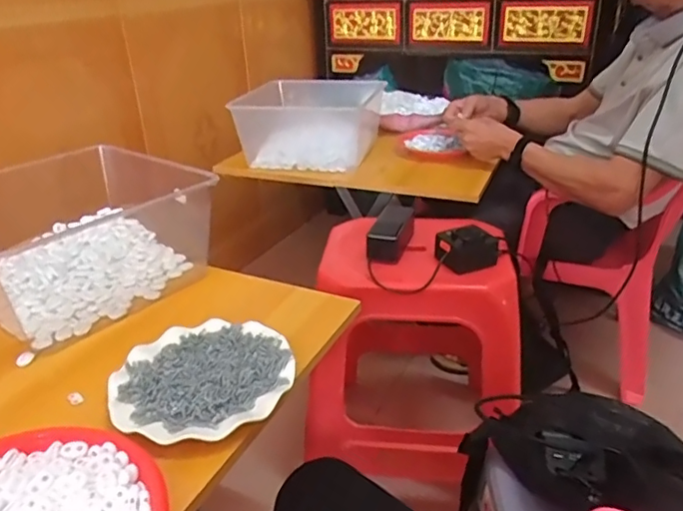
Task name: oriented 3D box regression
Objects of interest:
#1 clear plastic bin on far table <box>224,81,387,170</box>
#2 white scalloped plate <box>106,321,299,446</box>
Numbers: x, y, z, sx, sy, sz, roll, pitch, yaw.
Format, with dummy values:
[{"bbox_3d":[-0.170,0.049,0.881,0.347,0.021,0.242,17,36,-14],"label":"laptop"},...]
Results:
[{"bbox_3d":[-0.075,-0.302,1.283,0.282,0.143,0.286,7,29,15],"label":"clear plastic bin on far table"},{"bbox_3d":[-0.144,0.126,0.585,0.174,0.018,0.178,9,30,19],"label":"white scalloped plate"}]

